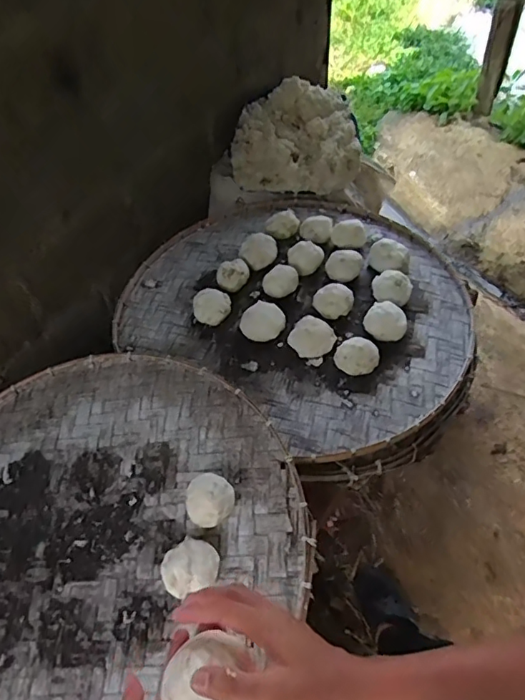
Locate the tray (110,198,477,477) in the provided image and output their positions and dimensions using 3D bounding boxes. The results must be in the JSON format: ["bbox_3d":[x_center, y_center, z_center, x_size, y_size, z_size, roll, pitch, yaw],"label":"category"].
[{"bbox_3d":[0.091,-0.121,1.076,0.725,0.083,0.620,32,59,24],"label":"tray"}]

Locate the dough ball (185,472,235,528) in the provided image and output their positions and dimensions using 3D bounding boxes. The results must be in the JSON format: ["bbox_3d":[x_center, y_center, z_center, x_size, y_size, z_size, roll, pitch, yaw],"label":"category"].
[{"bbox_3d":[-0.080,0.226,0.782,0.067,0.049,0.068,-1,53,2],"label":"dough ball"}]

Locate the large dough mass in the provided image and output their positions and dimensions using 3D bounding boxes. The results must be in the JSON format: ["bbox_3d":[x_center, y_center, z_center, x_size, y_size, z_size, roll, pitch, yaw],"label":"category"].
[{"bbox_3d":[0.089,-0.557,1.358,0.325,0.135,0.271,3,54,5],"label":"large dough mass"}]

